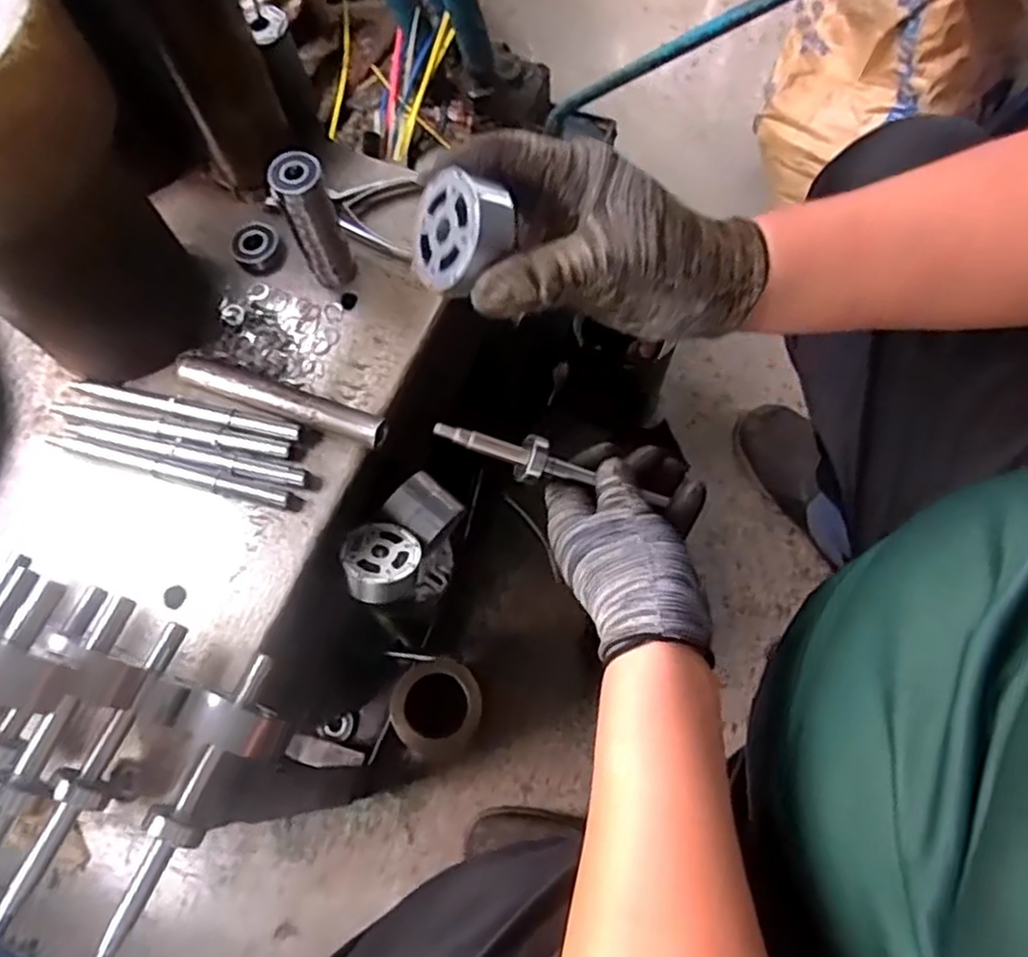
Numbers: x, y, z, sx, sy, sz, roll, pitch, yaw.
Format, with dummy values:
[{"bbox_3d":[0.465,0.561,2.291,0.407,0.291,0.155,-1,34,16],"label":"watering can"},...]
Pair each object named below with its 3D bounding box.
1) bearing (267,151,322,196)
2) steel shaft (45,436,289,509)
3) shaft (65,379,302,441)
[{"bbox_3d":[-0.131,-0.183,0.445,0.030,0.006,0.028,-1,69,2],"label":"bearing"},{"bbox_3d":[-0.219,-0.005,0.467,0.164,0.007,0.010,12,70,7],"label":"steel shaft"},{"bbox_3d":[-0.215,-0.046,0.481,0.162,0.008,0.012,13,70,8],"label":"shaft"}]

